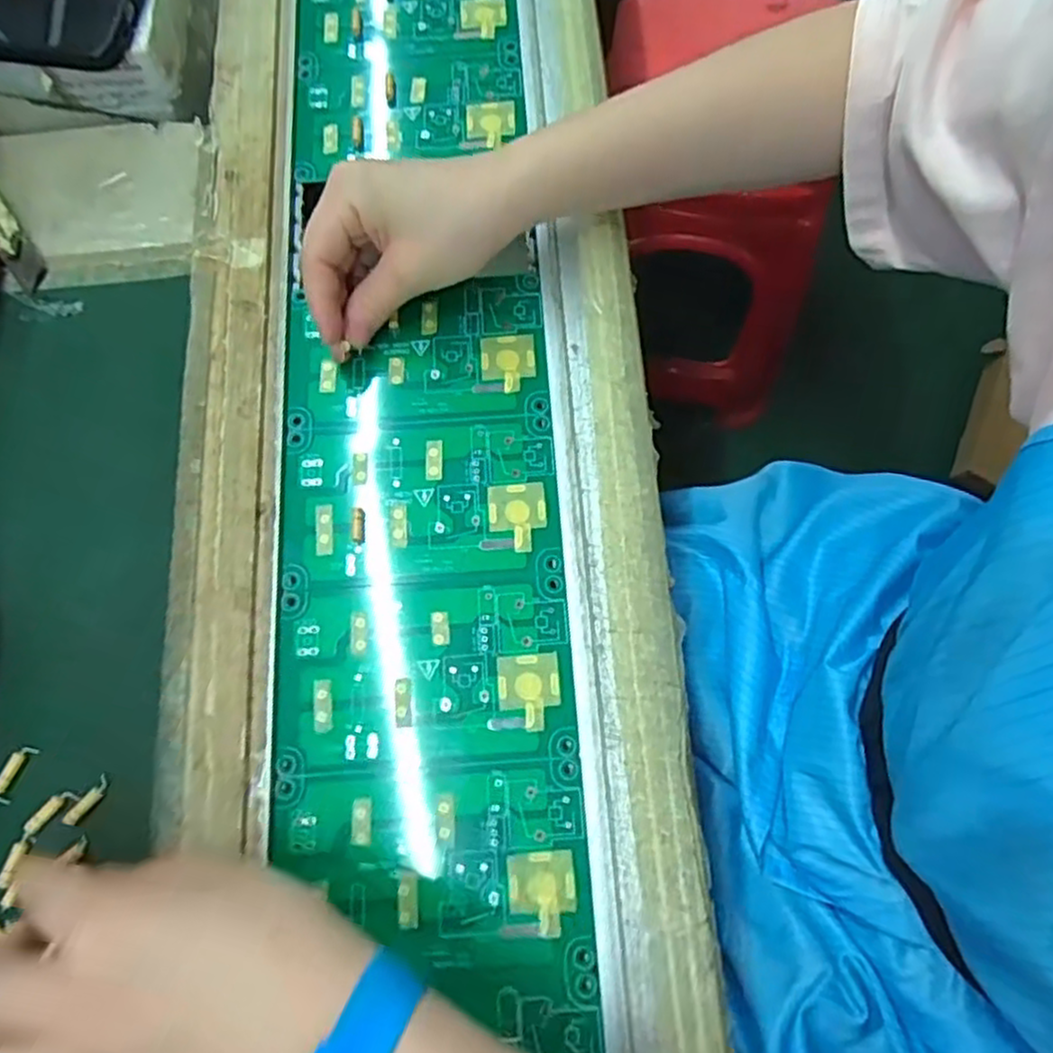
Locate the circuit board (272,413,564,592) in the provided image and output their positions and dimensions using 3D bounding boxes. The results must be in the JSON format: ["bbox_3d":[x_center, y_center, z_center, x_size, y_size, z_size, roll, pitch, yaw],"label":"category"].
[{"bbox_3d":[-0.052,-0.013,0.355,0.138,0.004,0.083,-3,74,-1],"label":"circuit board"}]

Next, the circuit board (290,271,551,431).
[{"bbox_3d":[-0.057,-0.094,0.378,0.133,0.005,0.083,-4,74,-1],"label":"circuit board"}]

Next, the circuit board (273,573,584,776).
[{"bbox_3d":[-0.046,0.067,0.331,0.137,0.004,0.084,-4,74,-1],"label":"circuit board"}]

